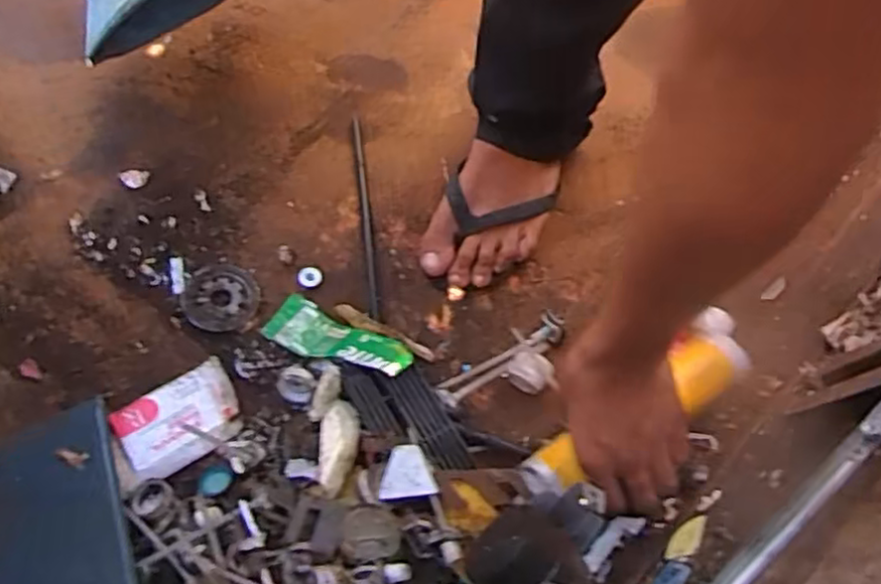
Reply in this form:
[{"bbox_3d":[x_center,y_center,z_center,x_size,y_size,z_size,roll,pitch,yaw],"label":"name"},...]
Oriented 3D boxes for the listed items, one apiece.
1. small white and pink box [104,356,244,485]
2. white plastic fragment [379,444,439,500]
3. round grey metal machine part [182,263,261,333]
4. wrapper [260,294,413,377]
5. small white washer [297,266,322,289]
[{"bbox_3d":[-0.207,0.102,0.569,0.092,0.024,0.069,-34,74,-15],"label":"small white and pink box"},{"bbox_3d":[-0.025,0.132,0.526,0.040,0.004,0.038,-9,62,7],"label":"white plastic fragment"},{"bbox_3d":[-0.195,0.005,0.628,0.064,0.007,0.069,6,54,-9],"label":"round grey metal machine part"},{"bbox_3d":[-0.085,0.040,0.611,0.134,0.029,0.046,16,67,27],"label":"wrapper"},{"bbox_3d":[-0.120,-0.013,0.648,0.022,0.004,0.020,-9,69,-6],"label":"small white washer"}]

